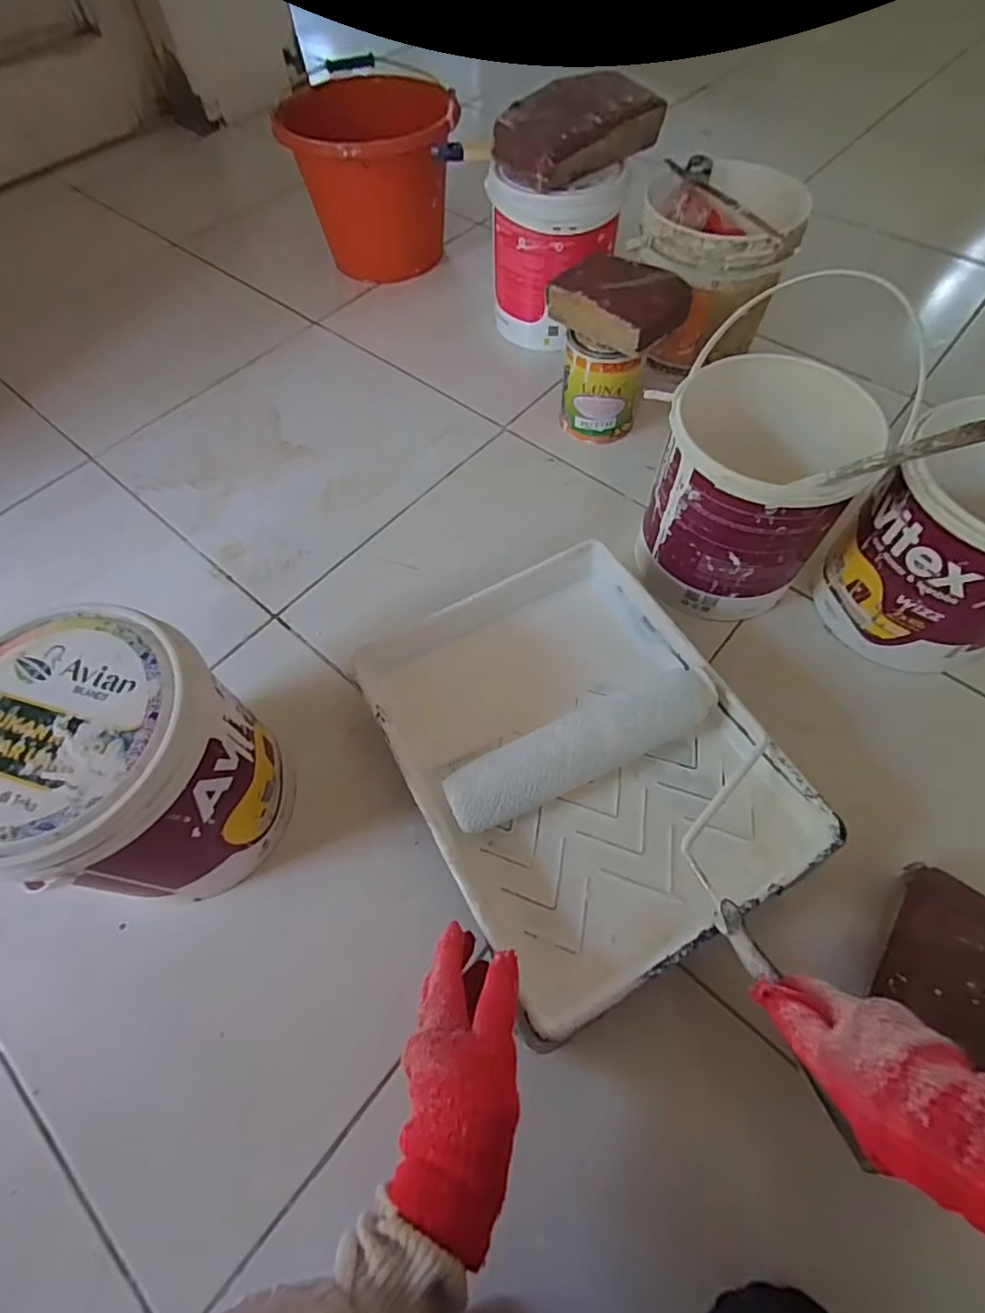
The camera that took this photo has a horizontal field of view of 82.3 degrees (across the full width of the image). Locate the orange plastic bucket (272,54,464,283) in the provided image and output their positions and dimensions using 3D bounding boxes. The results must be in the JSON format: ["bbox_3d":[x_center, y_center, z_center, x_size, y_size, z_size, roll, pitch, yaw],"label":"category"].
[{"bbox_3d":[-0.176,-0.745,0.899,0.218,0.221,0.203,-1,61,1],"label":"orange plastic bucket"}]

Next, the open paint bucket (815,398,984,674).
[{"bbox_3d":[0.440,-0.101,0.538,0.175,0.197,0.166,-1,61,1],"label":"open paint bucket"}]

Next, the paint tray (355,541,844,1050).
[{"bbox_3d":[0.071,0.082,0.509,0.282,0.088,0.354,-25,64,-12],"label":"paint tray"}]

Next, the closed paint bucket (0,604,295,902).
[{"bbox_3d":[-0.271,0.092,0.445,0.162,0.210,0.162,-1,61,1],"label":"closed paint bucket"}]

